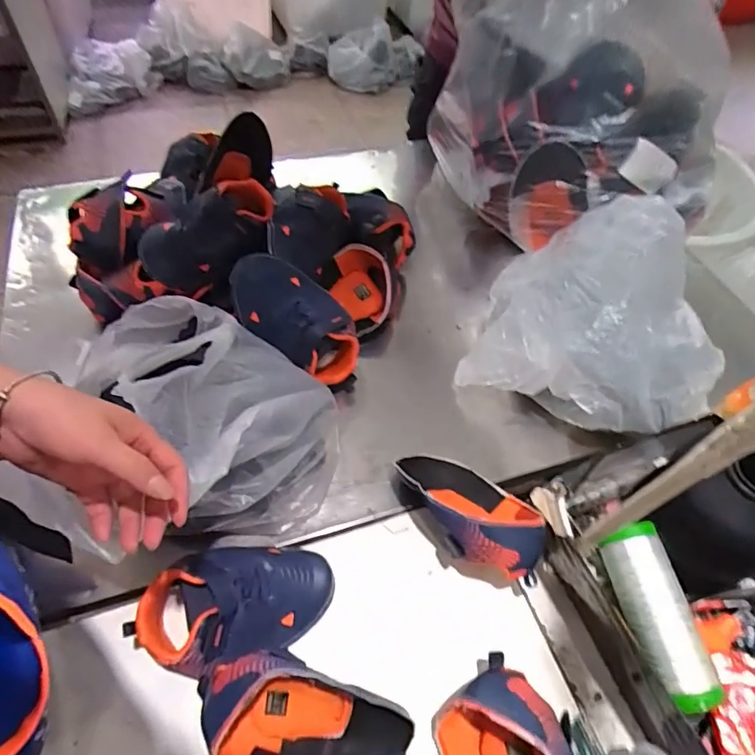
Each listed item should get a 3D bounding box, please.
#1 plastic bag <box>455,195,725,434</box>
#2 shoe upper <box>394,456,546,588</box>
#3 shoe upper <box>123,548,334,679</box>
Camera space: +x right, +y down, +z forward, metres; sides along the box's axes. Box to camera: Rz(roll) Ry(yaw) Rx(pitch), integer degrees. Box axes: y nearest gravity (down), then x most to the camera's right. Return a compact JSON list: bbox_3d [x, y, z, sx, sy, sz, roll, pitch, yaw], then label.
[{"bbox_3d":[0.299,-0.079,0.668,0.304,0.175,0.242,25,57,13],"label":"plastic bag"},{"bbox_3d":[0.104,0.142,0.576,0.189,0.089,0.111,34,59,19],"label":"shoe upper"},{"bbox_3d":[-0.142,0.224,0.517,0.193,0.065,0.110,-15,57,-14],"label":"shoe upper"}]

